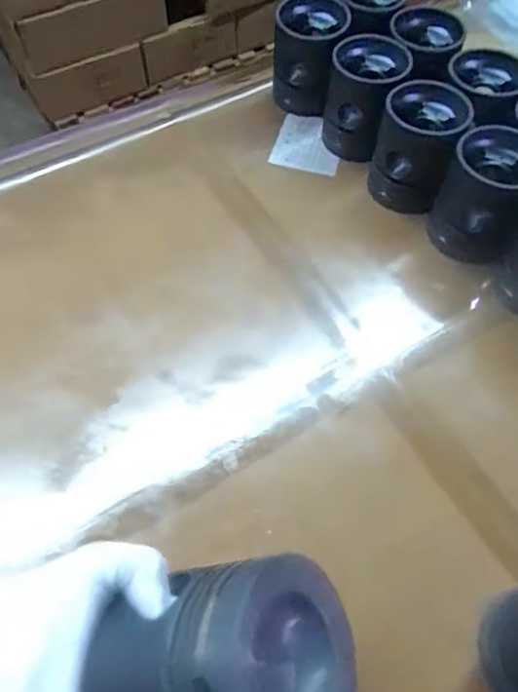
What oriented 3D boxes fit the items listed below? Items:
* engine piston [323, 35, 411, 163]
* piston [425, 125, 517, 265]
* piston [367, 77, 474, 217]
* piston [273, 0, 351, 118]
[{"bbox_3d":[0.128,-0.302,0.671,0.088,0.106,0.096,14,60,9],"label":"engine piston"},{"bbox_3d":[0.237,-0.153,0.577,0.087,0.114,0.089,0,59,0],"label":"piston"},{"bbox_3d":[0.180,-0.224,0.625,0.086,0.110,0.092,0,59,0],"label":"piston"},{"bbox_3d":[0.064,-0.376,0.711,0.085,0.113,0.085,0,59,0],"label":"piston"}]

